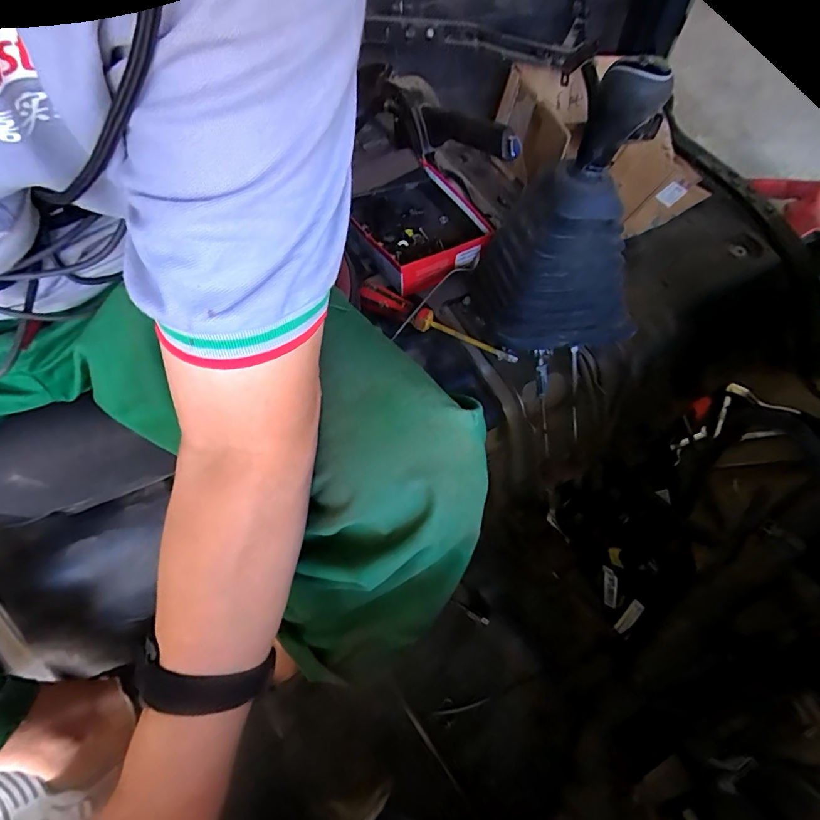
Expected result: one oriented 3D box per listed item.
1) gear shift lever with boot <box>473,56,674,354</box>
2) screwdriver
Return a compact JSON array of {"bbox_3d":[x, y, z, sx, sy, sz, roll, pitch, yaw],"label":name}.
[{"bbox_3d":[0.161,-0.187,0.442,0.140,0.248,0.157,-12,59,-9],"label":"gear shift lever with boot"},{"bbox_3d":[0.031,-0.101,0.547,0.206,0.038,0.026,23,60,12],"label":"screwdriver"}]

